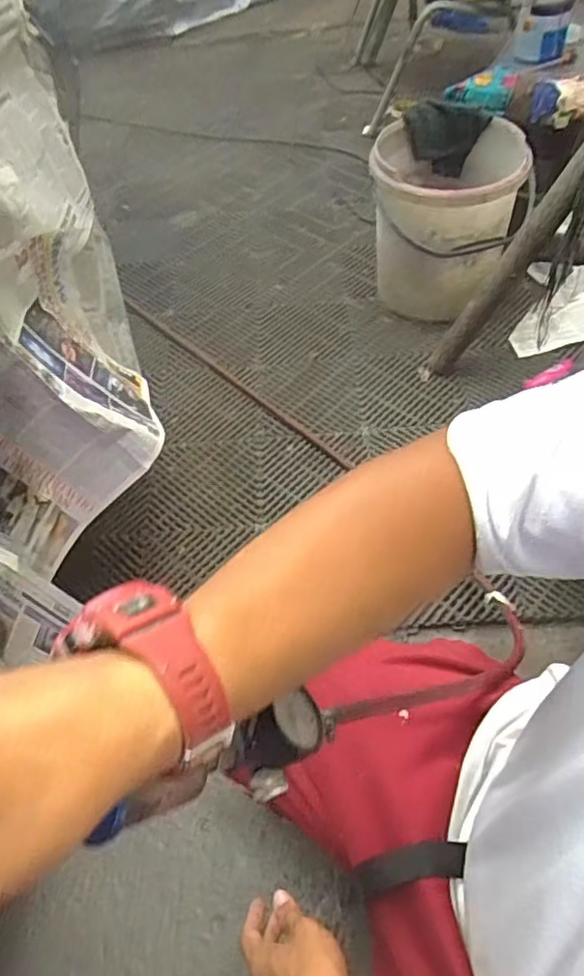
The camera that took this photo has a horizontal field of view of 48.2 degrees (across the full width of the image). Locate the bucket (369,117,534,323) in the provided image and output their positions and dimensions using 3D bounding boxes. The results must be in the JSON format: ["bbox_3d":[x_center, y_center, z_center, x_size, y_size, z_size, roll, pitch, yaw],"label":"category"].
[{"bbox_3d":[0.313,-0.539,1.343,0.287,0.323,0.287,0,55,4],"label":"bucket"}]

